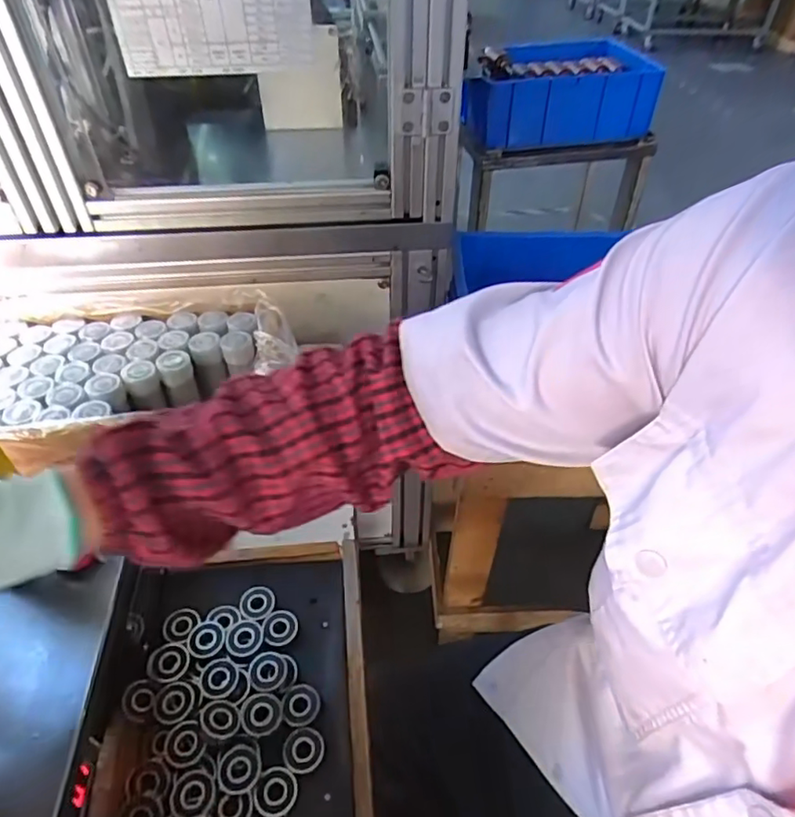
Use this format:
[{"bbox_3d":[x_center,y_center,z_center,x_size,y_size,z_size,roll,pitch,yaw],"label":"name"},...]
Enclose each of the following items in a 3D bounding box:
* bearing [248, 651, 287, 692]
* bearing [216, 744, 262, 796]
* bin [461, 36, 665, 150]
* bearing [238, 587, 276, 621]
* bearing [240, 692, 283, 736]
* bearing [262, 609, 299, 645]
[{"bbox_3d":[-0.108,0.216,0.473,0.031,0.009,0.032,-6,45,-8],"label":"bearing"},{"bbox_3d":[-0.117,0.266,0.423,0.032,0.007,0.031,1,44,-1],"label":"bearing"},{"bbox_3d":[0.400,-0.858,1.538,0.461,0.190,0.325,-7,45,-9],"label":"bin"},{"bbox_3d":[-0.128,0.178,0.523,0.031,0.008,0.034,1,44,-1],"label":"bearing"},{"bbox_3d":[-0.107,0.240,0.451,0.032,0.006,0.031,1,44,-1],"label":"bearing"},{"bbox_3d":[-0.104,0.194,0.508,0.030,0.007,0.030,1,44,-1],"label":"bearing"}]

